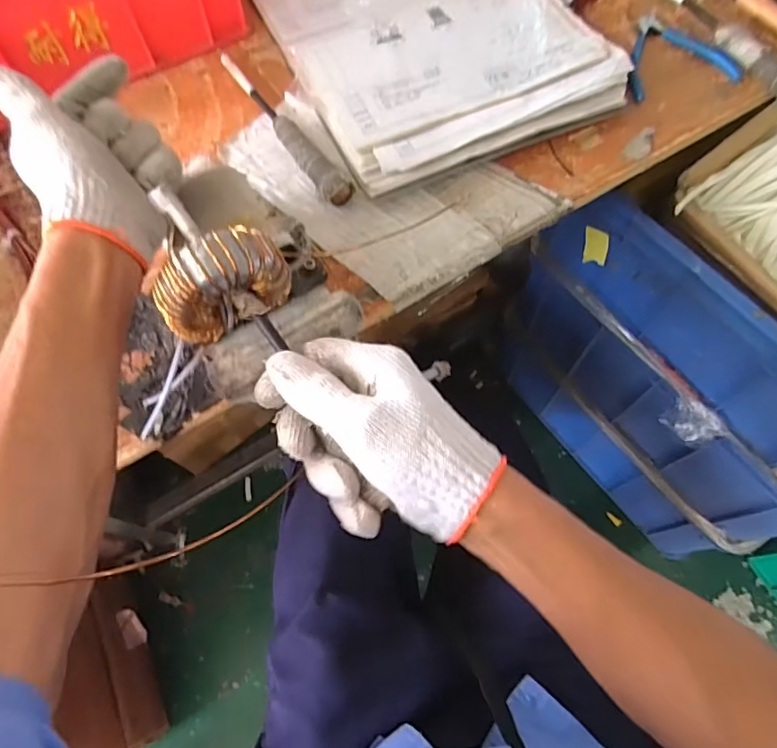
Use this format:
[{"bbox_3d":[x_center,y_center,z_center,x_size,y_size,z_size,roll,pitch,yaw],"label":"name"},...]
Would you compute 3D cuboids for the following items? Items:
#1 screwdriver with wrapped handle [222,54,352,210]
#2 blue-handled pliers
[{"bbox_3d":[-0.118,-0.264,0.564,0.028,0.030,0.253,-34,71,-13],"label":"screwdriver with wrapped handle"},{"bbox_3d":[0.318,-0.370,0.605,0.132,0.019,0.124,-15,67,-6],"label":"blue-handled pliers"}]

